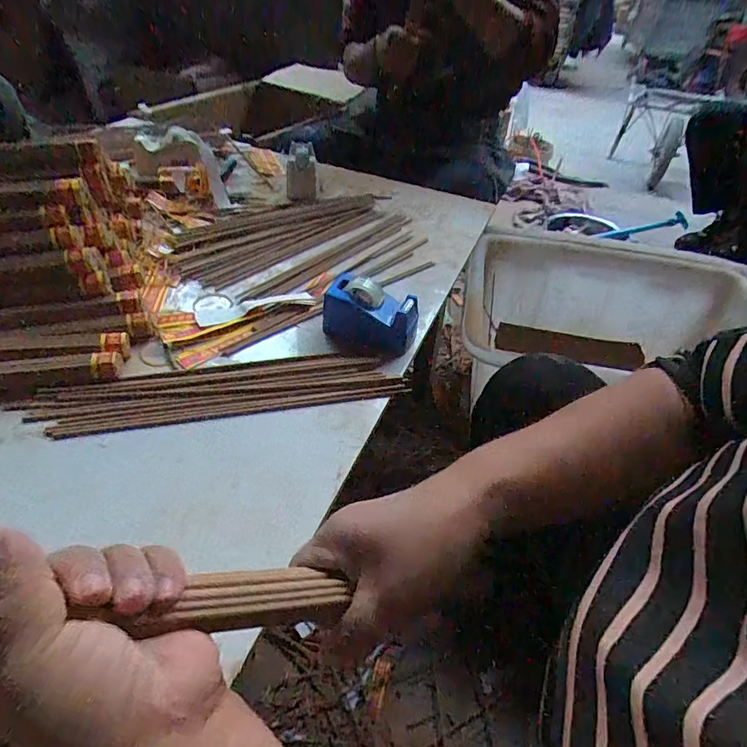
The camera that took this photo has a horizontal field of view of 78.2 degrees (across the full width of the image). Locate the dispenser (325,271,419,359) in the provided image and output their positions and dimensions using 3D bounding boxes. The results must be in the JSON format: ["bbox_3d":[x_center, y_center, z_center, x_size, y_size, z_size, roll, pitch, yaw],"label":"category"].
[{"bbox_3d":[-0.003,-0.062,0.498,0.100,0.055,0.062,19,46,13],"label":"dispenser"}]

